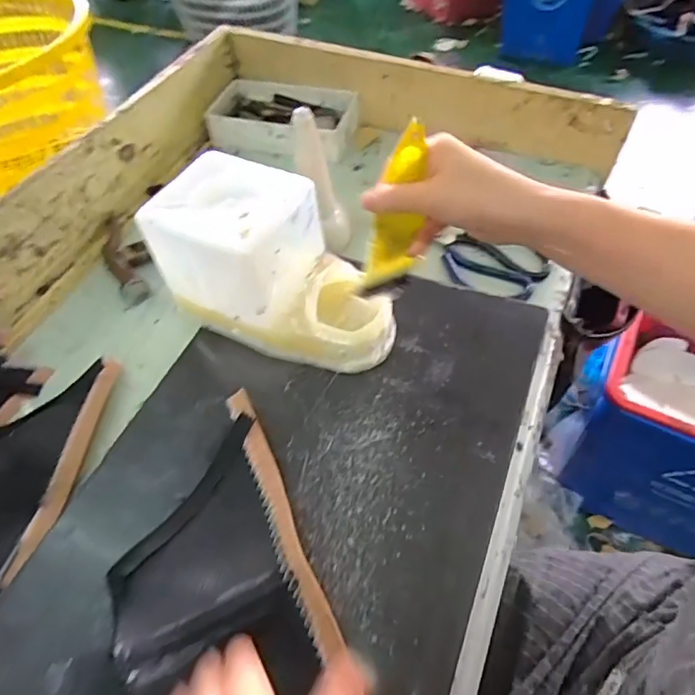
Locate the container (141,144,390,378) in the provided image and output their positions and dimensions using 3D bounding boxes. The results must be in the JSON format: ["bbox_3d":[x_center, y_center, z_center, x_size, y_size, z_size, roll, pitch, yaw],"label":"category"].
[{"bbox_3d":[-0.057,-0.066,0.452,0.195,0.135,0.111,21,57,18],"label":"container"}]

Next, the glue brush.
[{"bbox_3d":[0.037,-0.096,0.393,0.030,0.137,0.026,30,42,26],"label":"glue brush"}]

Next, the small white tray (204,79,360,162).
[{"bbox_3d":[-0.088,-0.310,0.714,0.205,0.044,0.114,14,55,13],"label":"small white tray"}]

